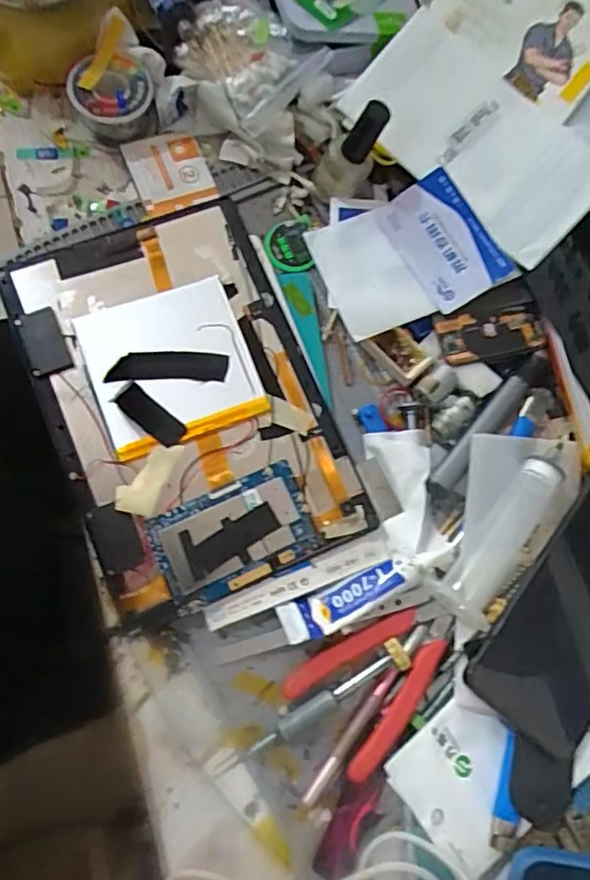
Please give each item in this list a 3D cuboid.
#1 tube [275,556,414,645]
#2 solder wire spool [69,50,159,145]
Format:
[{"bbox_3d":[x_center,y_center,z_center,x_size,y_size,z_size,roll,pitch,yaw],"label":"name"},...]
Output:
[{"bbox_3d":[0.032,0.093,0.347,0.083,0.017,0.023,-21,81,-12],"label":"tube"},{"bbox_3d":[-0.124,-0.233,0.404,0.052,0.034,0.053,2,77,-7],"label":"solder wire spool"}]

